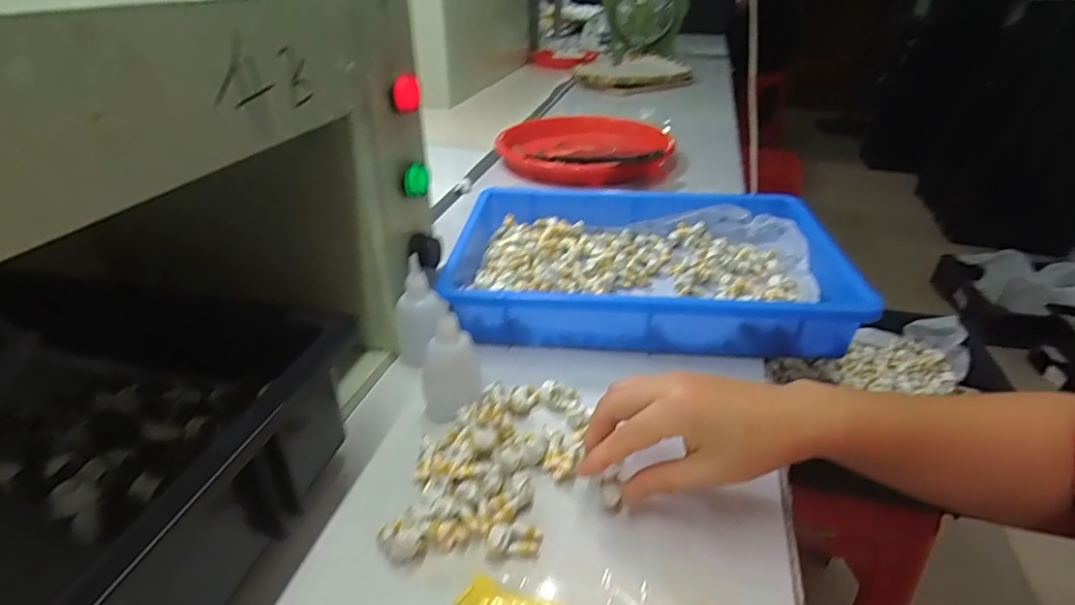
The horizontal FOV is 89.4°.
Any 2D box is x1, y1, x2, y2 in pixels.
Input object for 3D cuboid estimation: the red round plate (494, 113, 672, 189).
[{"bbox_3d":[0.084,-0.264,0.907,0.273,0.074,0.264,4,36,-3],"label":"red round plate"}]

